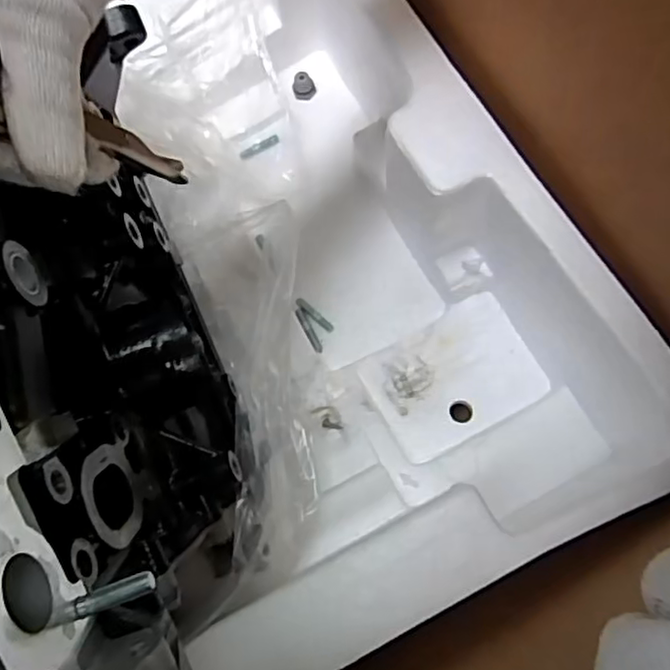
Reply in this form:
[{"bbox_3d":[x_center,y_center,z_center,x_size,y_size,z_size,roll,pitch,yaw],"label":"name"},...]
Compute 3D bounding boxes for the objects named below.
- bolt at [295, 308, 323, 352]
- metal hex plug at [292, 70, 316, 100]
[{"bbox_3d":[-0.025,-0.004,0.583,0.008,0.004,0.047,-28,76,-6],"label":"bolt"},{"bbox_3d":[-0.032,-0.257,0.642,0.024,0.026,0.018,-6,75,0],"label":"metal hex plug"}]

